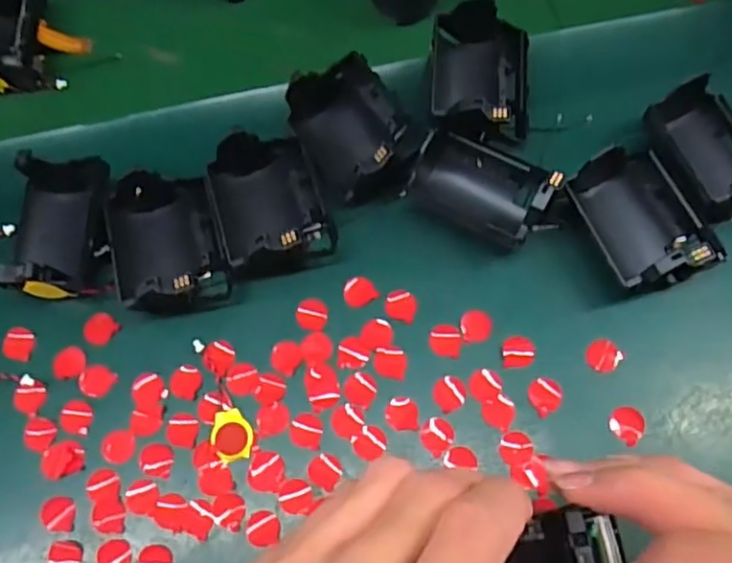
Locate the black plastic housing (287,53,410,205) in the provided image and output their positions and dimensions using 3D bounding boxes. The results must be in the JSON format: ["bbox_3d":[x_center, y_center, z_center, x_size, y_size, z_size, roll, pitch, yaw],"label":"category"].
[{"bbox_3d":[-0.008,-0.082,0.346,0.055,0.033,0.068,-31,73,-8],"label":"black plastic housing"}]

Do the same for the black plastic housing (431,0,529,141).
[{"bbox_3d":[0.063,-0.115,0.358,0.054,0.032,0.076,3,71,3],"label":"black plastic housing"}]

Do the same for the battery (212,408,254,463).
[{"bbox_3d":[-0.064,0.074,0.314,0.019,0.004,0.024,-10,71,-1],"label":"battery"}]

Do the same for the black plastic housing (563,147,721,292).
[{"bbox_3d":[0.138,-0.034,0.325,0.051,0.041,0.072,-21,72,-5],"label":"black plastic housing"}]

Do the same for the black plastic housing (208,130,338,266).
[{"bbox_3d":[-0.050,-0.042,0.340,0.055,0.032,0.063,-16,71,-3],"label":"black plastic housing"}]

